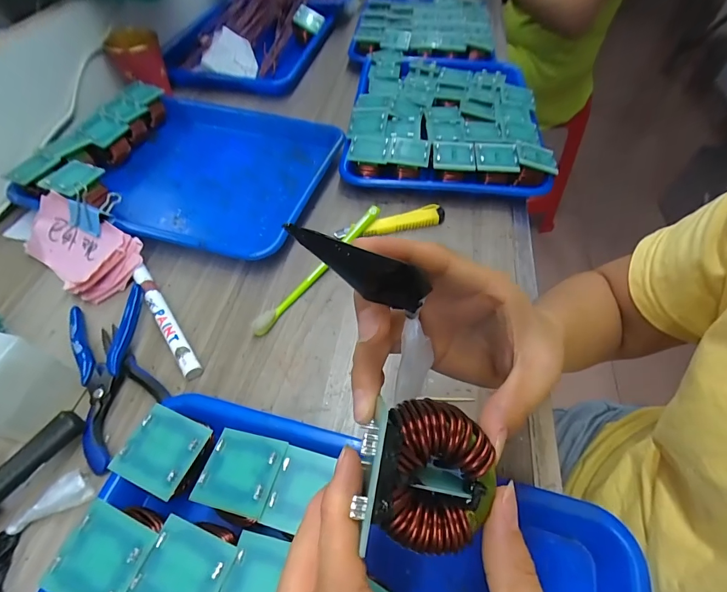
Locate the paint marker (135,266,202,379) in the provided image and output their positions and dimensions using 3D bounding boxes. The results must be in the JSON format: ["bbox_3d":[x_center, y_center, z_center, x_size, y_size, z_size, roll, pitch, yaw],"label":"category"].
[{"bbox_3d":[-0.182,0.020,0.350,0.016,0.017,0.140,-30,59,-22],"label":"paint marker"}]

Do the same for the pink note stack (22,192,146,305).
[{"bbox_3d":[-0.283,-0.049,0.382,0.123,0.027,0.072,30,88,14],"label":"pink note stack"}]

